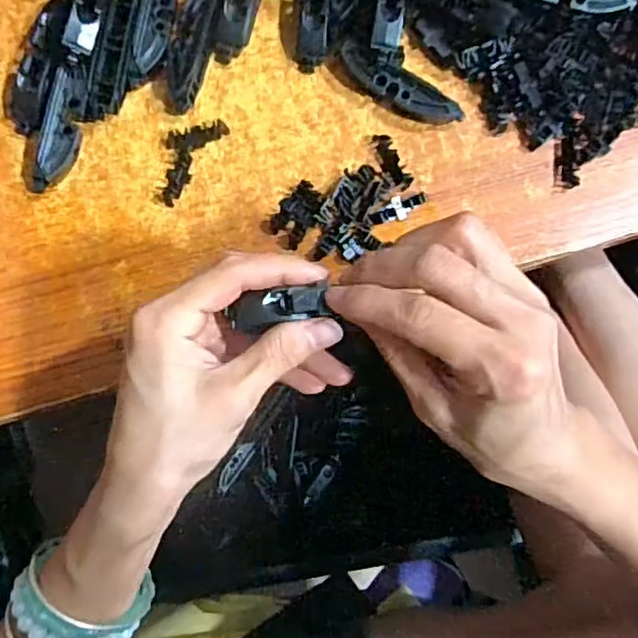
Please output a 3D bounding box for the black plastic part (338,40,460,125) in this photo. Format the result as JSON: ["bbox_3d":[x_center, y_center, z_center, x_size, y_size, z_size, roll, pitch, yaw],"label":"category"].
[{"bbox_3d":[0.045,-0.133,0.364,0.077,0.018,0.020,34,83,0],"label":"black plastic part"}]

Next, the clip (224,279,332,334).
[{"bbox_3d":[-0.016,-0.004,0.262,0.041,0.009,0.014,-12,85,5],"label":"clip"}]

